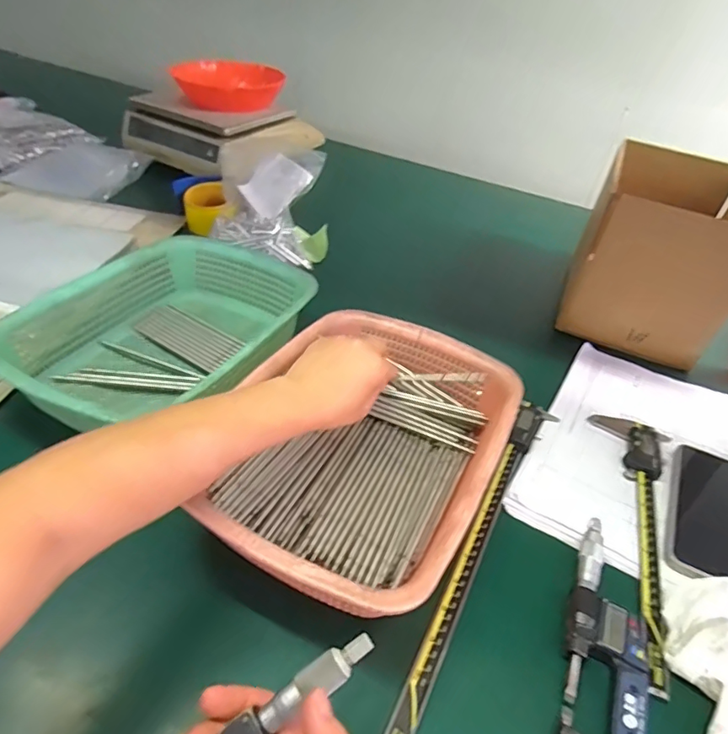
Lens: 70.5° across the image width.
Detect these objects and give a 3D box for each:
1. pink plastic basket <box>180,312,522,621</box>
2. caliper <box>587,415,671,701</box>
[{"bbox_3d":[-0.001,0.063,0.458,0.222,0.078,0.304,22,41,17],"label":"pink plastic basket"},{"bbox_3d":[0.237,0.141,0.467,0.069,0.016,0.277,19,40,14],"label":"caliper"}]

